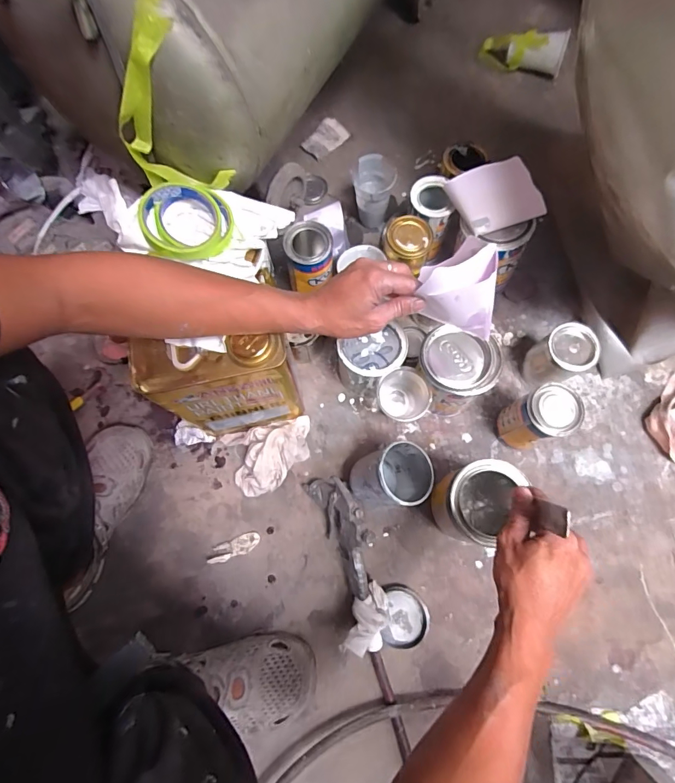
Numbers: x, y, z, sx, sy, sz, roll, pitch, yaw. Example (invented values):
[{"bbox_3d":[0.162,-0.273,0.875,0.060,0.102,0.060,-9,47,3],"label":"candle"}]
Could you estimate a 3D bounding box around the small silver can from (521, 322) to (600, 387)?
[{"bbox_3d":[0.339,-0.050,0.658,0.076,0.111,0.072,0,74,1],"label":"small silver can"}]

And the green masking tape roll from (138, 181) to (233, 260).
[{"bbox_3d":[-0.178,-0.203,0.507,0.103,0.045,0.109,0,74,1],"label":"green masking tape roll"}]

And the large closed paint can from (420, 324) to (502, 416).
[{"bbox_3d":[0.166,-0.021,0.633,0.110,0.152,0.101,23,76,7],"label":"large closed paint can"}]

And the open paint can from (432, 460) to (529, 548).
[{"bbox_3d":[0.191,0.160,0.589,0.094,0.134,0.105,-17,74,-4],"label":"open paint can"}]

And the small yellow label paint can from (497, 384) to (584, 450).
[{"bbox_3d":[0.288,0.042,0.624,0.076,0.138,0.071,-14,74,-3],"label":"small yellow label paint can"}]

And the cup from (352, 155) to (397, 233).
[{"bbox_3d":[0.063,-0.345,0.751,0.074,0.107,0.075,0,74,1],"label":"cup"}]

